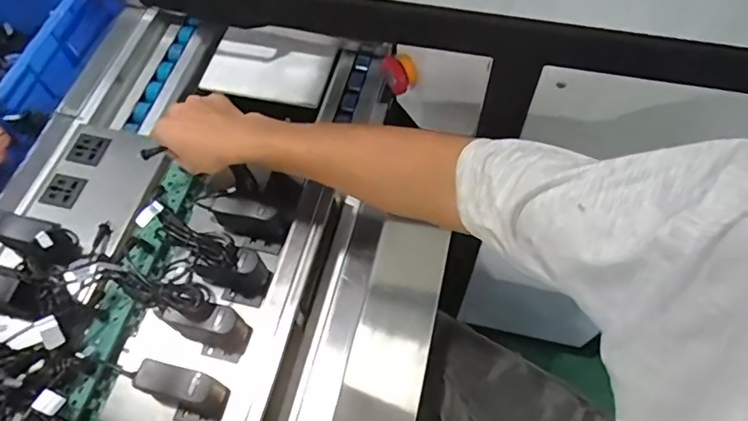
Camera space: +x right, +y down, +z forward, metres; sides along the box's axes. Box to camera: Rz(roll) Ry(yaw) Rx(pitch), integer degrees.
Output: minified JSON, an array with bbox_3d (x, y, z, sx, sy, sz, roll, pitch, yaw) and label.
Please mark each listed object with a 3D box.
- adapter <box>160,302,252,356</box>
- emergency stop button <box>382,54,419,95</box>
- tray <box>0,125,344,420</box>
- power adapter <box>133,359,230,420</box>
[{"bbox_3d":[-0.158,0.110,0.502,0.073,0.047,0.032,17,63,11],"label":"adapter"},{"bbox_3d":[0.026,-0.143,0.536,0.034,0.035,0.029,37,69,20],"label":"emergency stop button"},{"bbox_3d":[-0.260,0.136,0.497,0.343,0.122,0.458,12,62,8],"label":"tray"},{"bbox_3d":[-0.177,0.162,0.476,0.076,0.052,0.031,14,63,9],"label":"power adapter"}]

